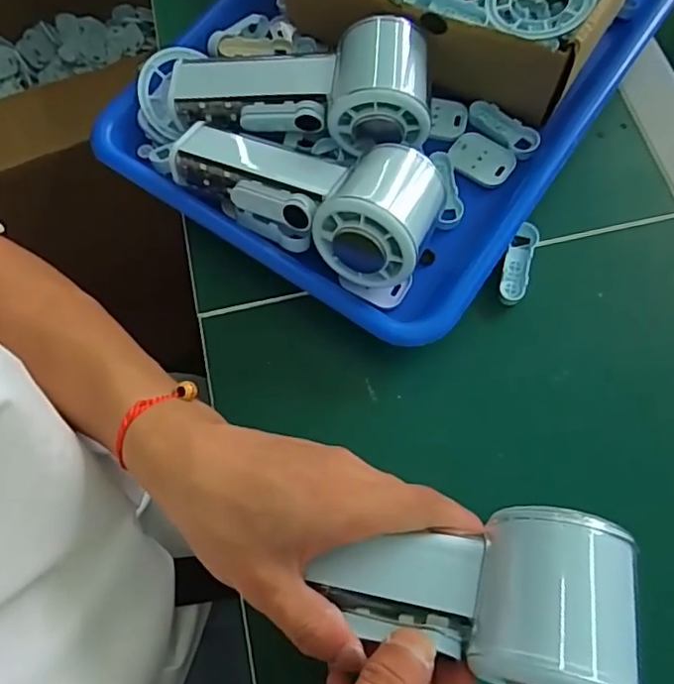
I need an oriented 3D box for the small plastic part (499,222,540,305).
[{"bbox_3d":[0.105,-0.045,0.329,0.016,0.012,0.049,17,70,8],"label":"small plastic part"}]

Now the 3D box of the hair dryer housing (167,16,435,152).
[{"bbox_3d":[-0.023,-0.149,0.332,0.152,0.052,0.061,1,68,3],"label":"hair dryer housing"}]

